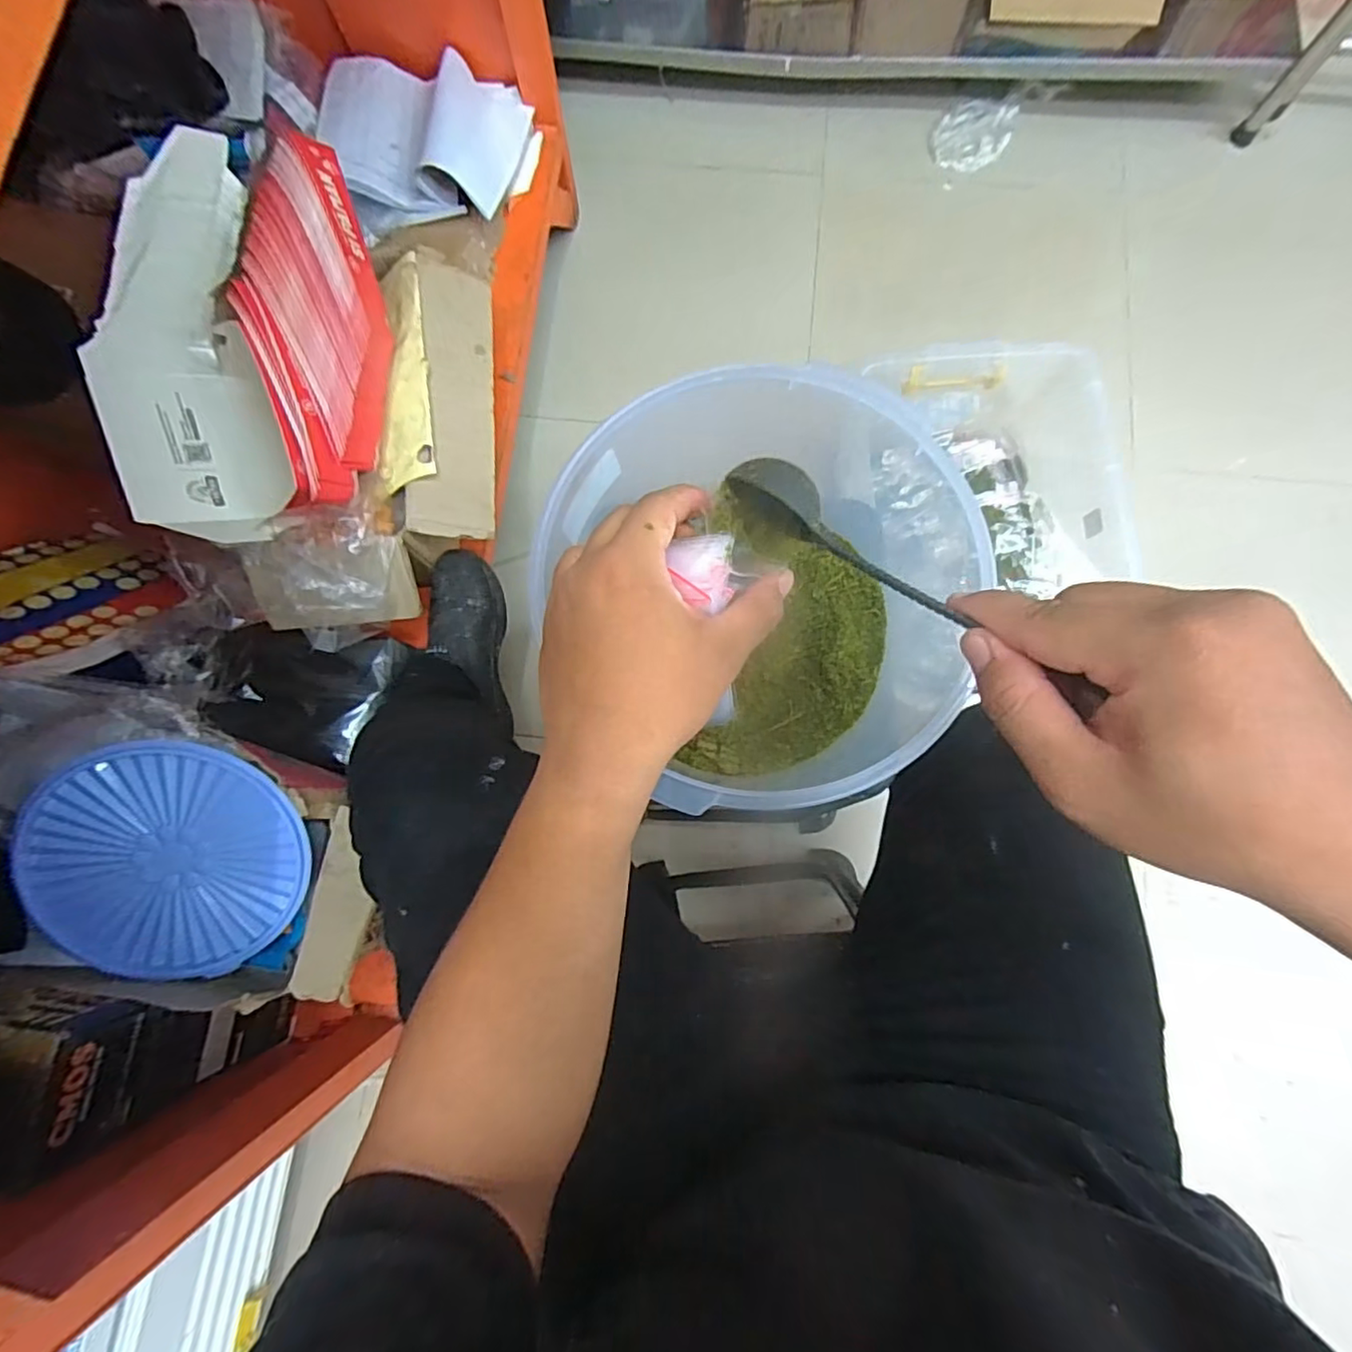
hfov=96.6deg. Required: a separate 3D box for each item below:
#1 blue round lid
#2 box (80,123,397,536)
[{"bbox_3d":[-0.500,0.187,0.607,0.231,0.028,0.250,-3,104,-13],"label":"blue round lid"},{"bbox_3d":[-0.489,-0.402,0.709,0.258,0.129,0.474,1,79,1],"label":"box"}]

